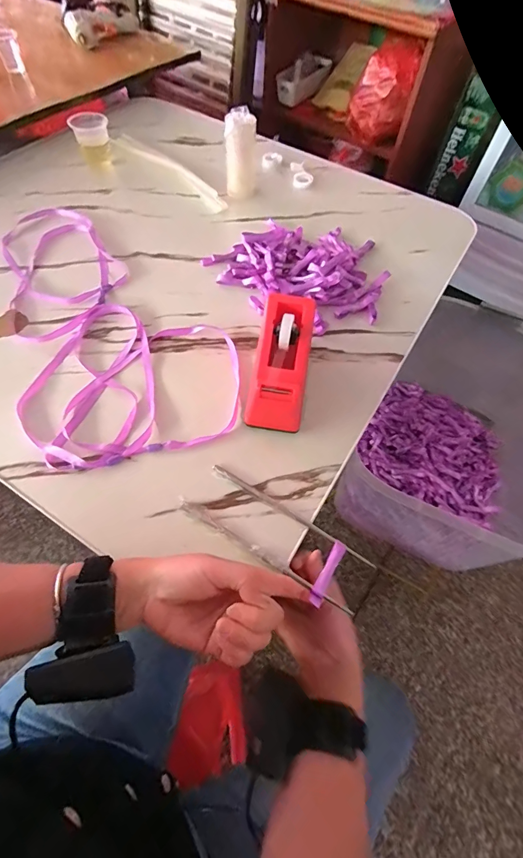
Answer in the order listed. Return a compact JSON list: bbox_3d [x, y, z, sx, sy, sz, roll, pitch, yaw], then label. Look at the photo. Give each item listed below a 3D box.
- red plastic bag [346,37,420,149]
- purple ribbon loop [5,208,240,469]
[{"bbox_3d":[0.418,-1.178,1.312,0.183,0.261,0.122,9,59,1],"label":"red plastic bag"},{"bbox_3d":[-0.201,-0.166,0.499,0.245,0.012,0.481,-19,62,-14],"label":"purple ribbon loop"}]

